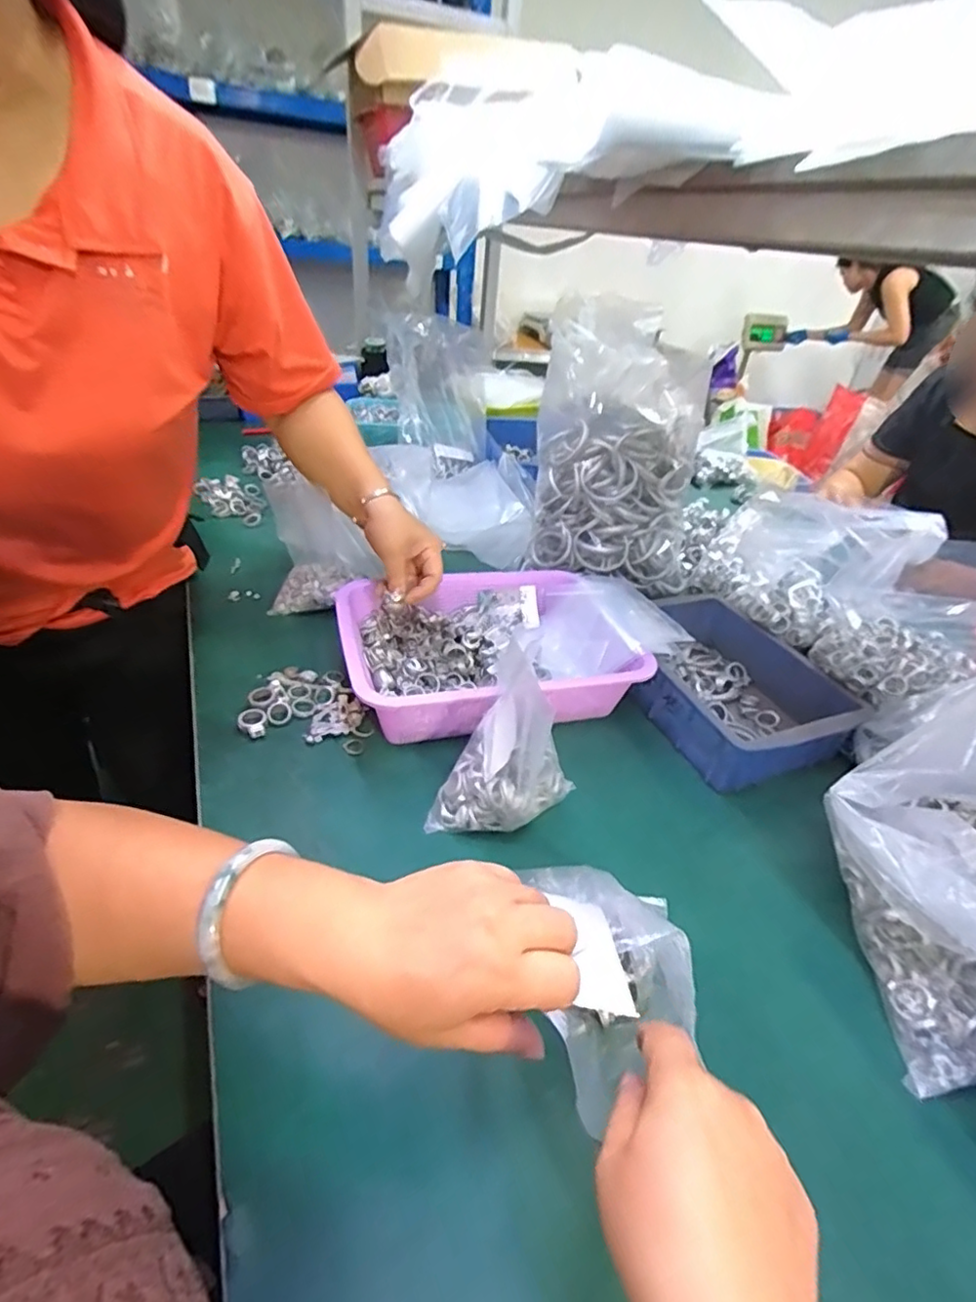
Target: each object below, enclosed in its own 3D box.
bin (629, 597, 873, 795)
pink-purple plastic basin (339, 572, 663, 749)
[{"bbox_3d":[0.263,0.028,0.653,0.192,0.072,0.252,-7,38,-19],"label":"bin"},{"bbox_3d":[-0.002,-0.002,0.643,0.303,0.078,0.223,-7,40,-18],"label":"pink-purple plastic basin"}]

